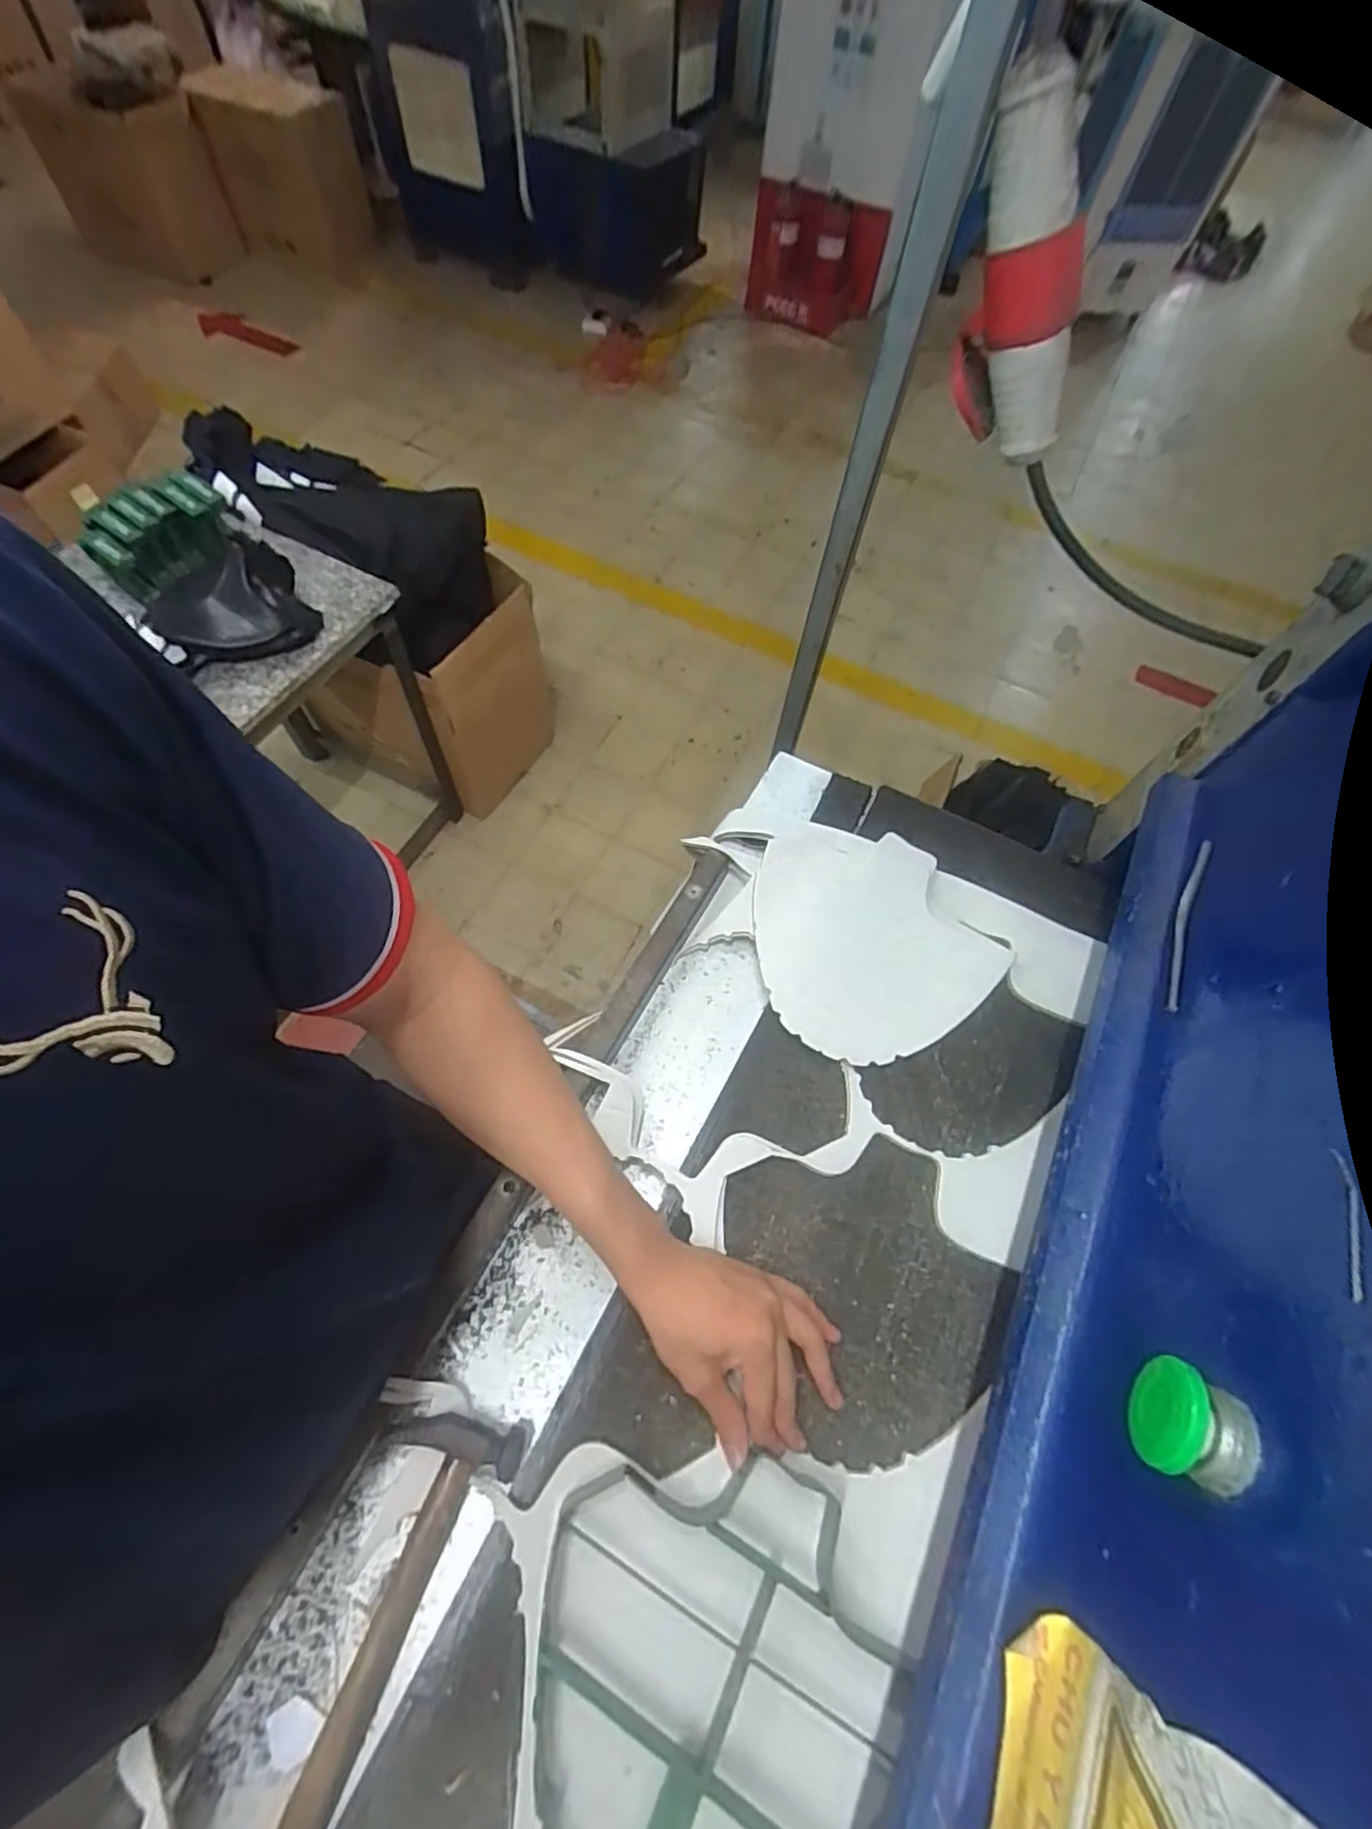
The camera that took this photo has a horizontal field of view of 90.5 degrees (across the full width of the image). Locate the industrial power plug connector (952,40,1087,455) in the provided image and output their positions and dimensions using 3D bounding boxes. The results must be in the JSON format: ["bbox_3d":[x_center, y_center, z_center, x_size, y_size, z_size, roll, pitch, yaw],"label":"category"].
[{"bbox_3d":[0.254,-0.484,0.527,0.065,0.233,0.089,-40,48,-21],"label":"industrial power plug connector"}]

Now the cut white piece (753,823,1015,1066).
[{"bbox_3d":[0.152,0.010,0.624,0.208,0.019,0.233,-26,61,-20],"label":"cut white piece"}]

